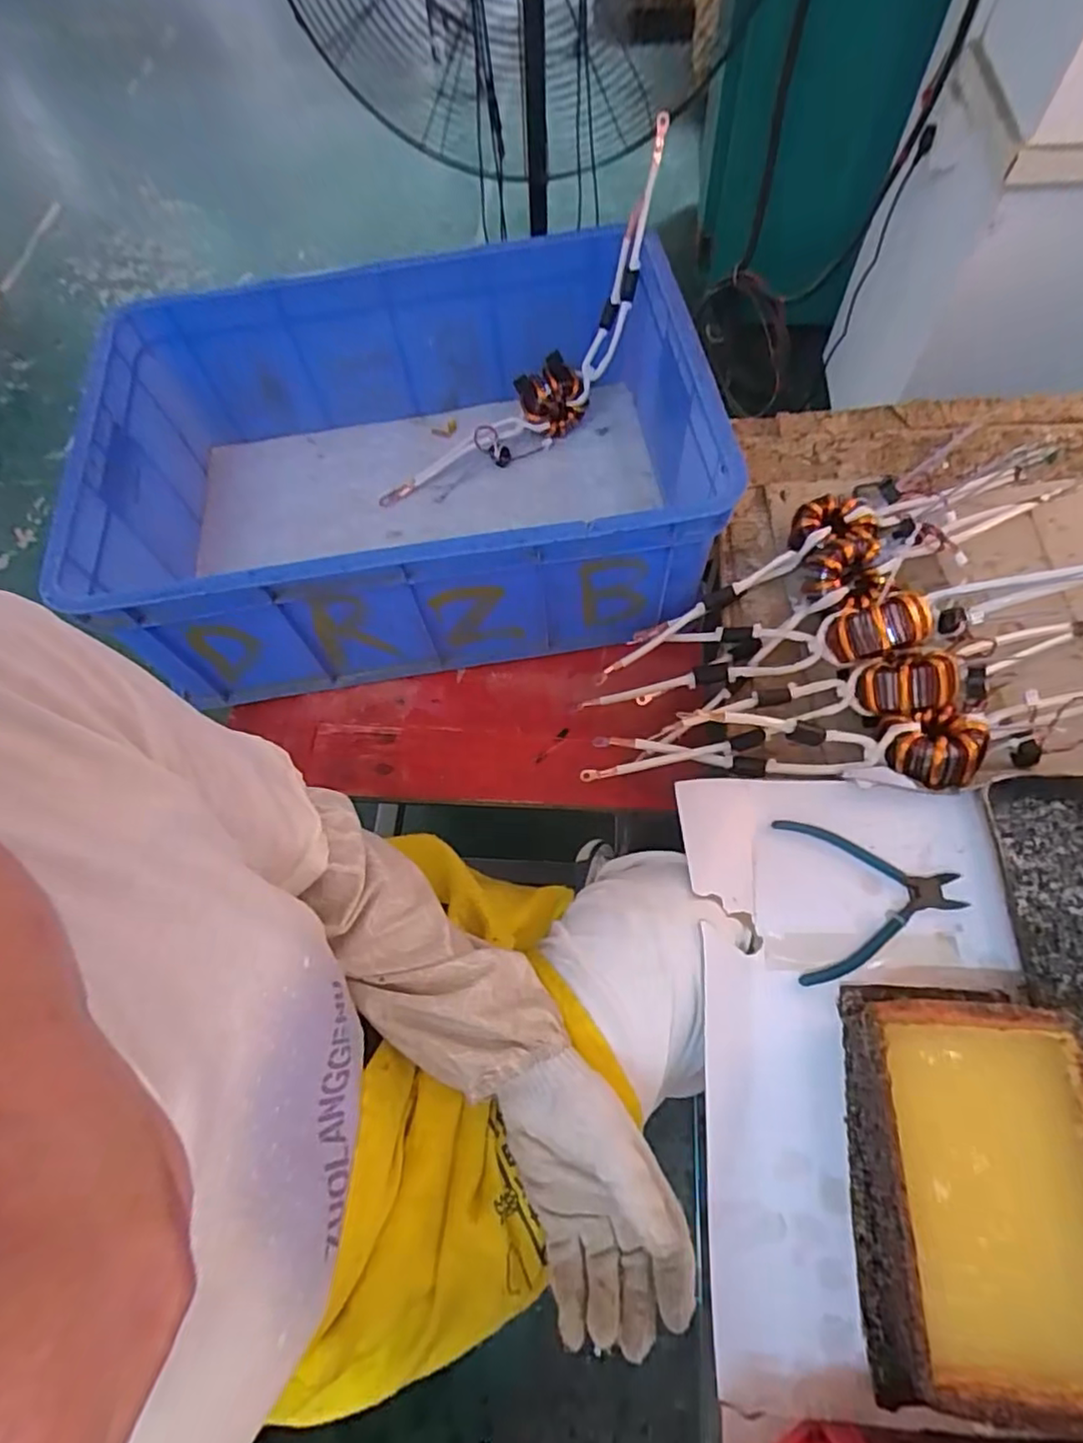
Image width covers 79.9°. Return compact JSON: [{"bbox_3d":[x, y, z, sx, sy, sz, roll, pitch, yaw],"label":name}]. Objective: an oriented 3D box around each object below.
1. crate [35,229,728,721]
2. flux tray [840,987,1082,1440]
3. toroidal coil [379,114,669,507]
[{"bbox_3d":[-0.139,-0.279,0.709,0.608,0.199,0.420,-8,64,0],"label":"crate"},{"bbox_3d":[0.270,0.290,0.404,0.146,0.064,0.222,2,64,5],"label":"flux tray"},{"bbox_3d":[0.006,-0.417,0.776,0.482,0.133,0.077,-46,65,19],"label":"toroidal coil"}]

